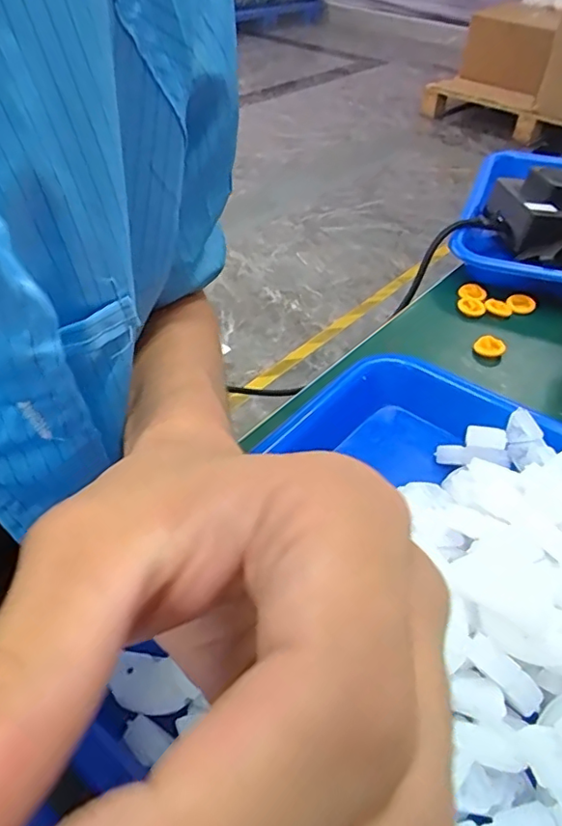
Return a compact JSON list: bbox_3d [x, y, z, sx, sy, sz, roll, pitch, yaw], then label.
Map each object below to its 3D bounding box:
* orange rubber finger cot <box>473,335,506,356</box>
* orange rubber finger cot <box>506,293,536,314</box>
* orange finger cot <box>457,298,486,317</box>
[{"bbox_3d":[0.140,-0.044,0.383,0.019,0.009,0.012,23,48,20],"label":"orange rubber finger cot"},{"bbox_3d":[0.177,-0.082,0.421,0.019,0.006,0.016,15,47,9],"label":"orange rubber finger cot"},{"bbox_3d":[0.139,-0.077,0.418,0.020,0.006,0.015,21,48,14],"label":"orange finger cot"}]

